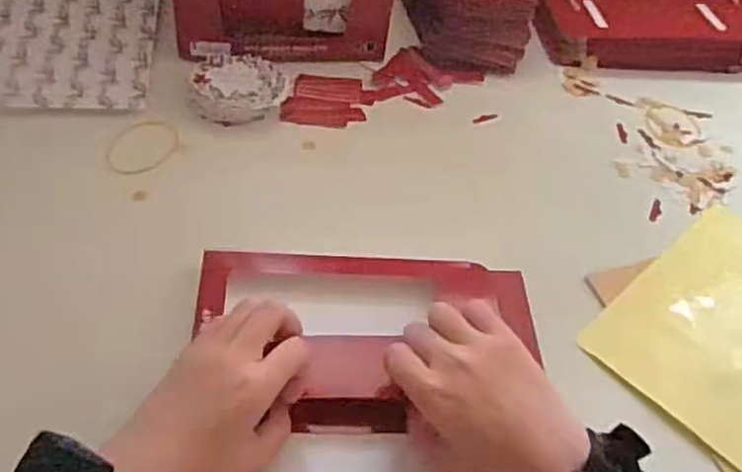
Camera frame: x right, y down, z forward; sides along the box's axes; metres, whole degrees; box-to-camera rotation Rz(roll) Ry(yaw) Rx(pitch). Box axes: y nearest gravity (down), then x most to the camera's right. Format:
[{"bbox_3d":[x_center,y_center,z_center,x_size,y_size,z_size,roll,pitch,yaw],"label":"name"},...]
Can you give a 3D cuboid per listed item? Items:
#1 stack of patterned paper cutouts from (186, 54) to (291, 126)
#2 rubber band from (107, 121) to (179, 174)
[{"bbox_3d":[-0.119,-0.131,0.612,0.087,0.027,0.072,-5,48,-11],"label":"stack of patterned paper cutouts"},{"bbox_3d":[-0.189,-0.073,0.565,0.050,0.004,0.066,26,53,4],"label":"rubber band"}]

